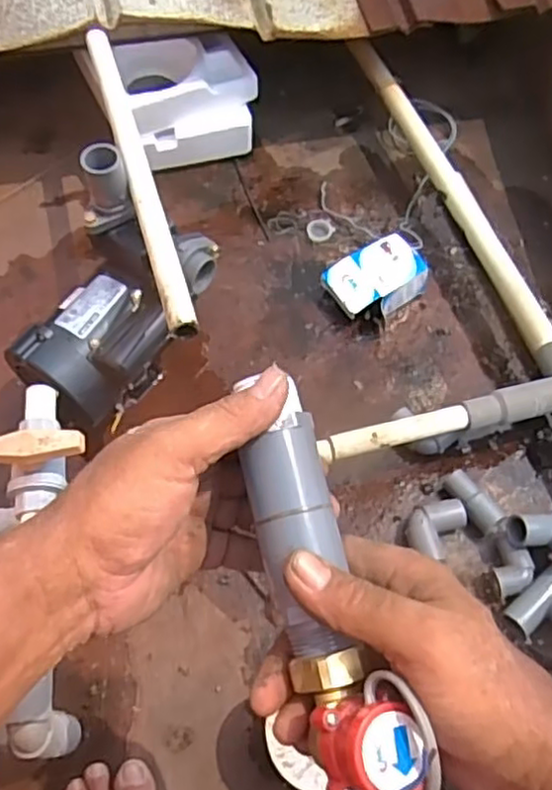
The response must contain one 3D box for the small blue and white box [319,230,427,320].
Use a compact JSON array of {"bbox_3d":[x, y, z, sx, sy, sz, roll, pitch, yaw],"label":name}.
[{"bbox_3d":[0.136,-0.155,0.915,0.135,0.053,0.091,-32,67,-18],"label":"small blue and white box"}]

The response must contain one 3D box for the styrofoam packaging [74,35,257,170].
[{"bbox_3d":[-0.139,-0.420,1.002,0.213,0.128,0.128,-18,64,-12],"label":"styrofoam packaging"}]

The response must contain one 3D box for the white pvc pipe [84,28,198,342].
[{"bbox_3d":[-0.150,-0.249,0.725,0.026,0.026,0.469,-14,59,-10],"label":"white pvc pipe"}]

